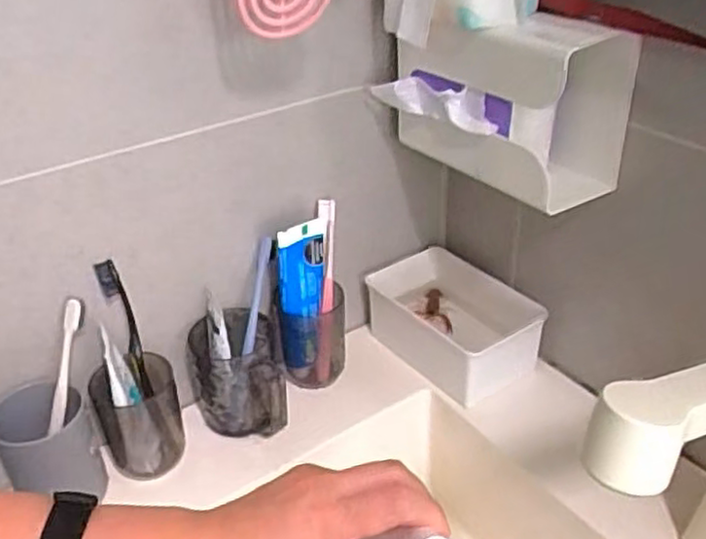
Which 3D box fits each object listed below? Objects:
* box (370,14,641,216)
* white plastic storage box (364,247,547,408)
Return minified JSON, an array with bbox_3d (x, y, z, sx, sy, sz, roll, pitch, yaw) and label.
[{"bbox_3d":[0.127,-0.148,0.609,0.105,0.131,0.196,-27,41,-30],"label":"box"},{"bbox_3d":[0.106,0.054,0.753,0.128,0.064,0.174,-24,40,-27],"label":"white plastic storage box"}]

